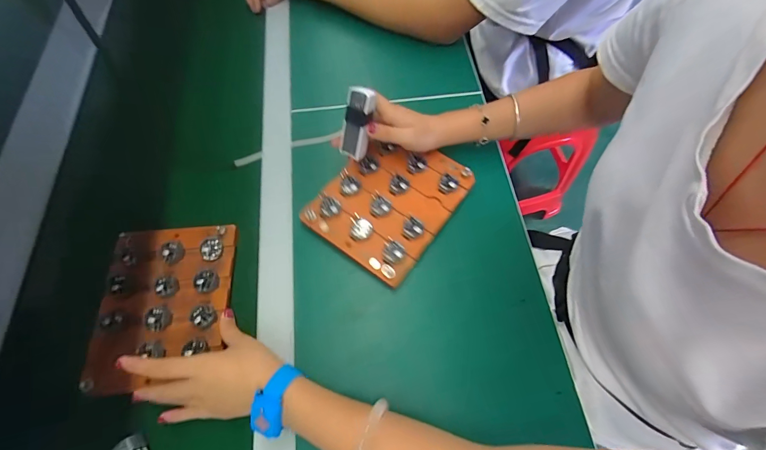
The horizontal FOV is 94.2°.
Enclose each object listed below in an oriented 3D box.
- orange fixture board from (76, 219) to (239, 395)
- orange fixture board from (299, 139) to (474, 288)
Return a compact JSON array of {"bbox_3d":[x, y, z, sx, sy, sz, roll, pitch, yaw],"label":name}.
[{"bbox_3d":[-0.253,0.088,0.414,0.141,0.018,0.185,-2,64,-2],"label":"orange fixture board"},{"bbox_3d":[0.010,-0.034,0.462,0.145,0.018,0.182,33,70,16],"label":"orange fixture board"}]

